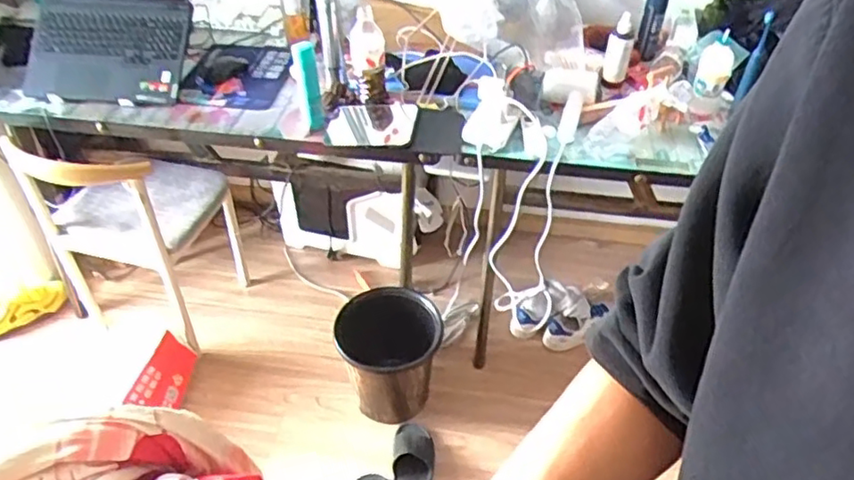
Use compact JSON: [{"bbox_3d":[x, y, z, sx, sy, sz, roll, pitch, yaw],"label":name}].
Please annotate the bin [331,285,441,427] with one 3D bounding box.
[{"bbox_3d":[-0.089,0.310,1.676,0.250,0.315,0.230,1,42,-1],"label":"bin"}]

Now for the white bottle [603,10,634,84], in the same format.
[{"bbox_3d":[0.448,-0.445,1.507,0.061,0.147,0.082,11,45,14],"label":"white bottle"}]

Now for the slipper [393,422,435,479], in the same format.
[{"bbox_3d":[-0.036,0.564,1.578,0.104,0.061,0.254,4,42,3],"label":"slipper"}]

